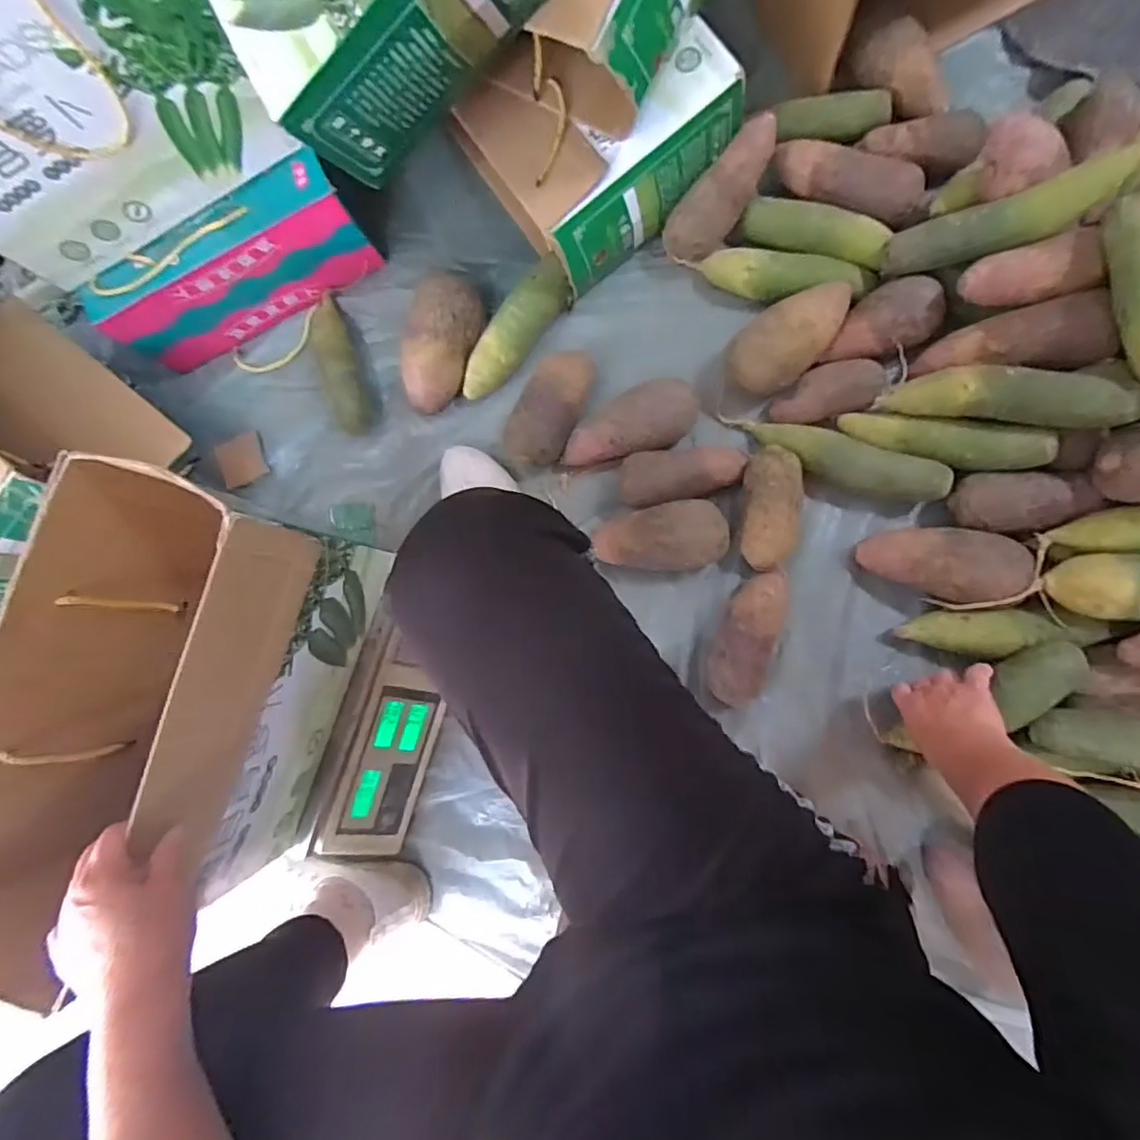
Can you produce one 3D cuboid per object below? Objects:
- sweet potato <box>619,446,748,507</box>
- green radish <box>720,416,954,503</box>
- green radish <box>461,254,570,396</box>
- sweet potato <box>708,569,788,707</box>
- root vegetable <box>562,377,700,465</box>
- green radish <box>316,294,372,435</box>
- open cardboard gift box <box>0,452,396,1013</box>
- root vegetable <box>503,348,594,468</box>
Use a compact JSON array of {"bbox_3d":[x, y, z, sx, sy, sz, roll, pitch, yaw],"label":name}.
[{"bbox_3d":[0.134,-0.110,0.693,0.143,0.065,0.055,-6,85,8],"label":"sweet potato"},{"bbox_3d":[0.298,-0.131,0.674,0.253,0.056,0.050,24,90,9],"label":"green radish"},{"bbox_3d":[-0.071,-0.303,0.745,0.055,0.054,0.191,42,93,9],"label":"green radish"},{"bbox_3d":[0.205,0.076,0.669,0.070,0.062,0.152,15,89,9],"label":"sweet potato"},{"bbox_3d":[0.071,-0.171,0.695,0.162,0.078,0.064,-11,85,8],"label":"root vegetable"},{"bbox_3d":[-0.304,-0.275,0.772,0.054,0.052,0.198,-16,84,7],"label":"green radish"},{"bbox_3d":[-0.334,0.132,0.514,0.168,0.238,0.385,22,90,9],"label":"open cardboard gift box"},{"bbox_3d":[-0.024,-0.201,0.723,0.075,0.065,0.150,24,90,9],"label":"root vegetable"}]

